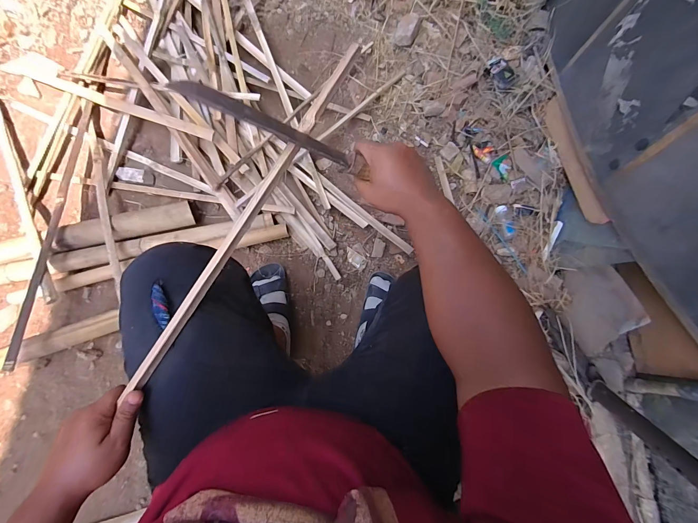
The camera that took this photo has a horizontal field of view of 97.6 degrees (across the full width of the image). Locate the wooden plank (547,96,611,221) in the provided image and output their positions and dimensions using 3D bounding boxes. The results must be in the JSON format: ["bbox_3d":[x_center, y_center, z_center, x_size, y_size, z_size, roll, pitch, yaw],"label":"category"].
[{"bbox_3d":[0.613,-0.285,0.839,0.022,0.067,0.442,3,61,1],"label":"wooden plank"}]

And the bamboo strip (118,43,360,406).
[{"bbox_3d":[-0.133,-0.055,0.389,0.017,0.013,0.510,33,89,7],"label":"bamboo strip"}]

